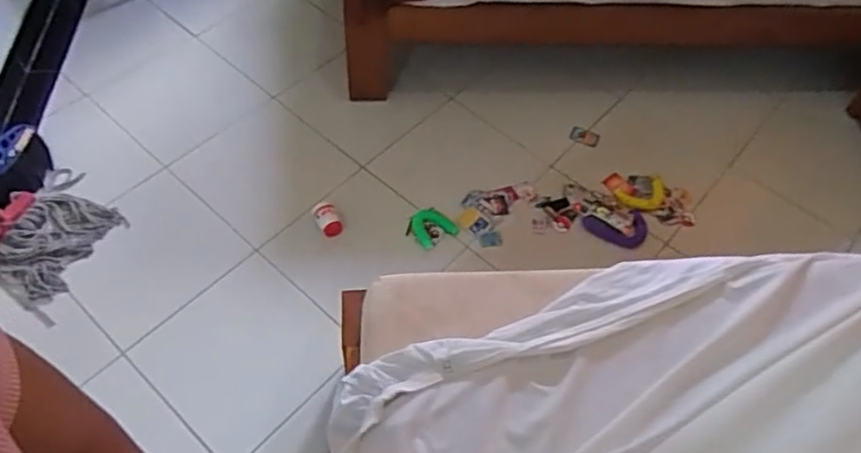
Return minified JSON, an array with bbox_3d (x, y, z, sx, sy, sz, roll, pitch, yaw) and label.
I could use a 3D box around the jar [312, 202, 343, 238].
[{"bbox_3d":[-0.281,-0.021,1.680,0.061,0.056,0.088,-27,62,-20],"label":"jar"}]

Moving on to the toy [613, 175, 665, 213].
[{"bbox_3d":[0.617,-0.087,1.812,0.156,0.027,0.102,-16,59,-13],"label":"toy"}]

